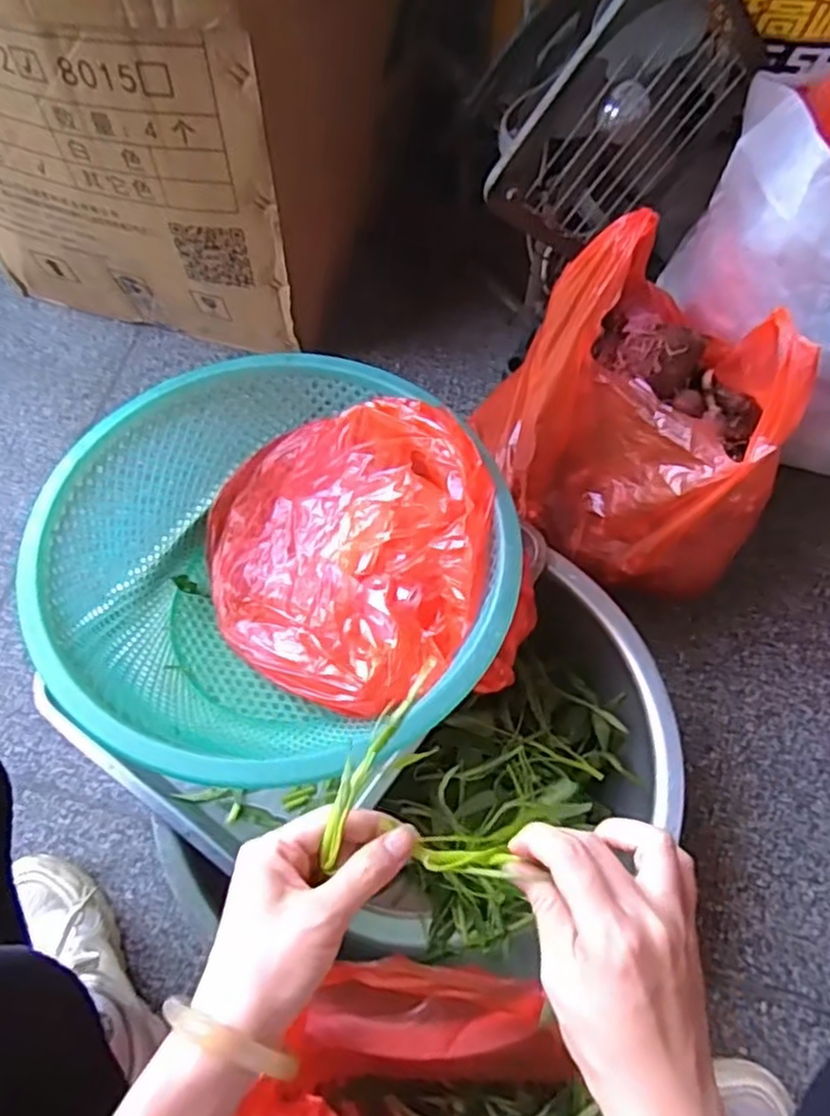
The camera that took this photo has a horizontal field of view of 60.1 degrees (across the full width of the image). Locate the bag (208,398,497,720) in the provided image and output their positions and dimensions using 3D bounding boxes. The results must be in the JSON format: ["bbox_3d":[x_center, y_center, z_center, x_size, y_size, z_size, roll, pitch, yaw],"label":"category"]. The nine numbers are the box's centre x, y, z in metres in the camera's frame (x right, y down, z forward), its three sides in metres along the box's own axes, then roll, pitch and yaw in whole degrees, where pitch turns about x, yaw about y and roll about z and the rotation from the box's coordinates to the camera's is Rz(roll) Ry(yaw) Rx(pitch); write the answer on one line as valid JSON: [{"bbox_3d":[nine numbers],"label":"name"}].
[{"bbox_3d":[-0.063,-0.015,0.580,0.249,0.113,0.230,24,67,8],"label":"bag"}]

